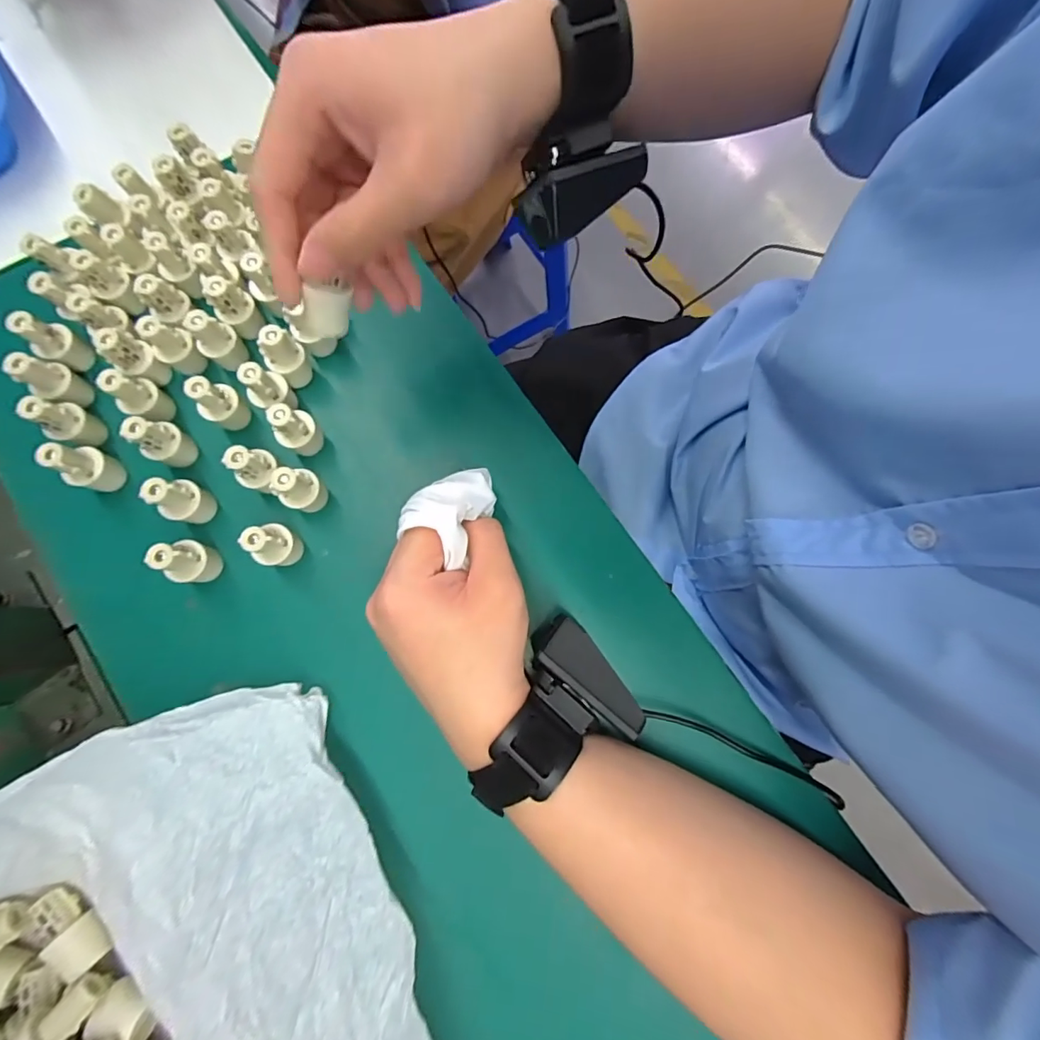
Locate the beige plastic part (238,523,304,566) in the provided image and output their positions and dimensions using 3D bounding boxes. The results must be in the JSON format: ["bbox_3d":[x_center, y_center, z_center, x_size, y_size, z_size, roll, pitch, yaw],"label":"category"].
[{"bbox_3d":[-0.142,0.014,0.284,0.018,0.043,0.022,28,80,5],"label":"beige plastic part"}]

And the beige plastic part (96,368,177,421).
[{"bbox_3d":[-0.234,-0.076,0.301,0.020,0.041,0.022,0,79,0],"label":"beige plastic part"}]

